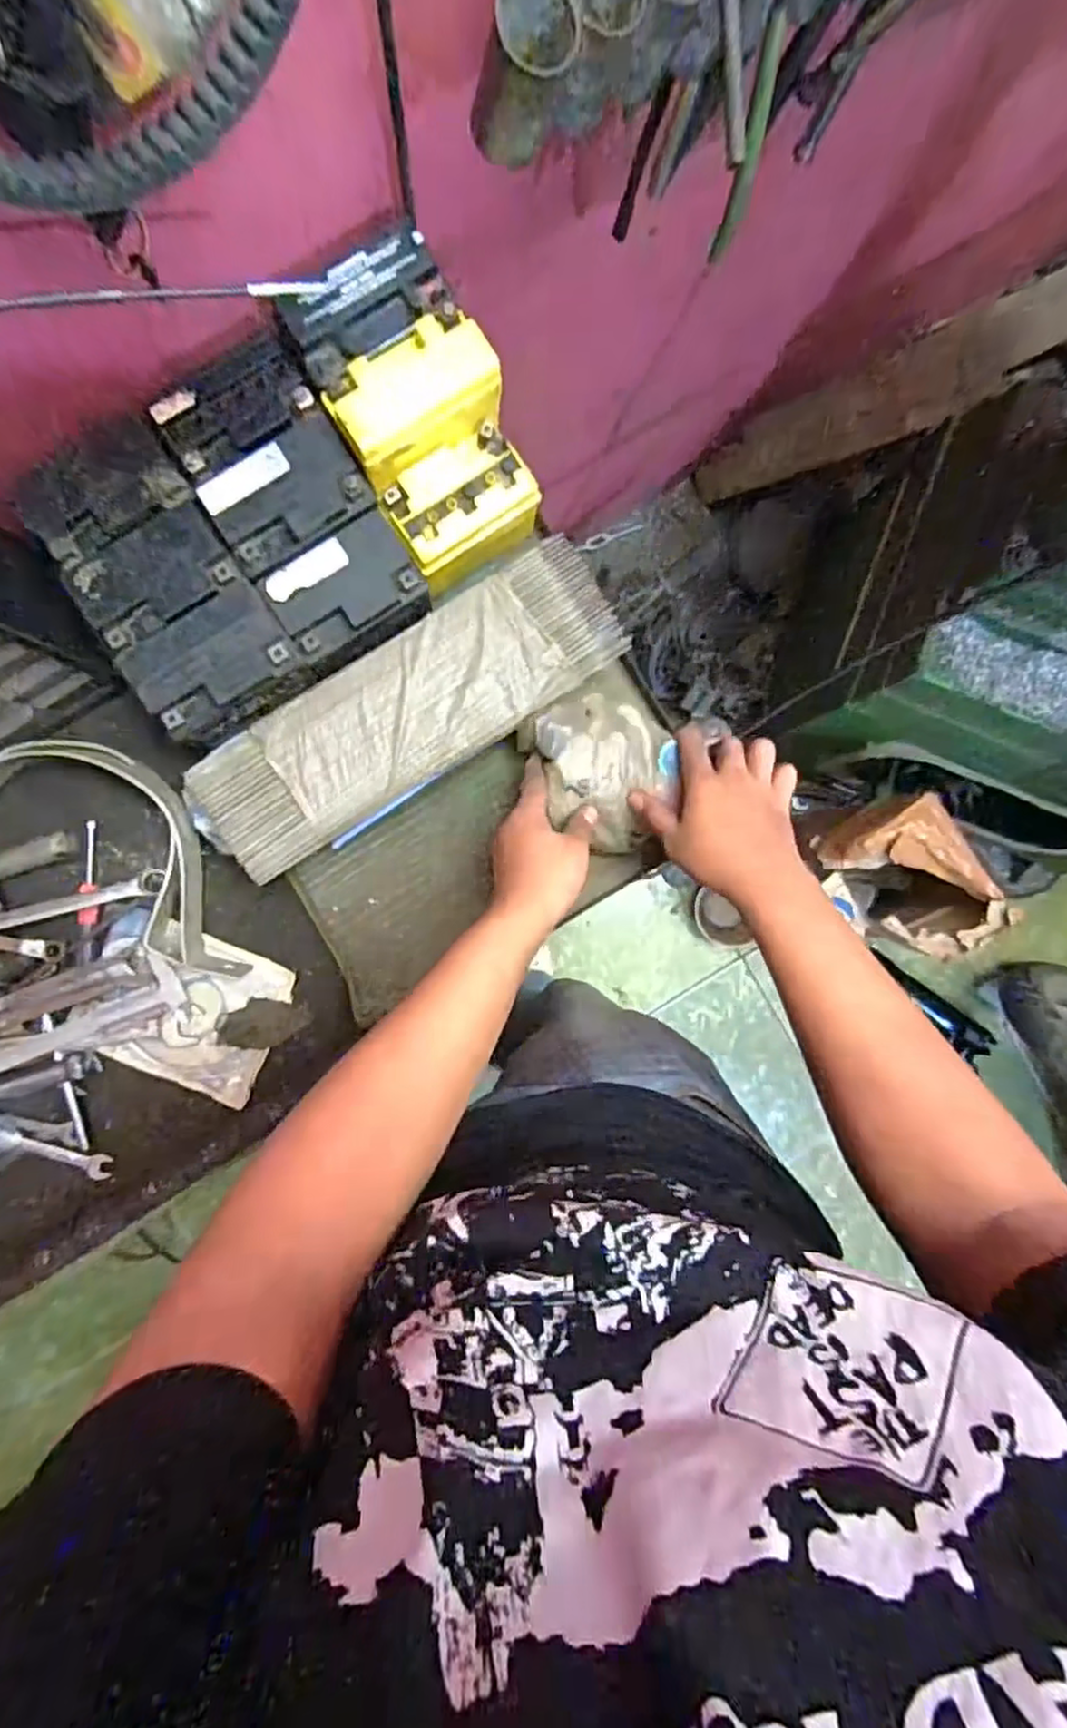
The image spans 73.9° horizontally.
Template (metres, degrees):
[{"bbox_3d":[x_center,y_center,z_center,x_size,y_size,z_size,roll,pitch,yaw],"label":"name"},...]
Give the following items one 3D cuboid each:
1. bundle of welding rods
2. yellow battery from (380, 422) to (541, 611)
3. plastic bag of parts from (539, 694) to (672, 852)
[{"bbox_3d":[-0.094,-0.122,0.546,0.349,0.022,0.103,-33,93,-3],"label":"bundle of welding rods"},{"bbox_3d":[-0.057,-0.279,0.583,0.113,0.087,0.078,-35,93,-3],"label":"yellow battery"},{"bbox_3d":[0.064,-0.076,0.586,0.105,0.044,0.129,-14,91,-4],"label":"plastic bag of parts"}]

